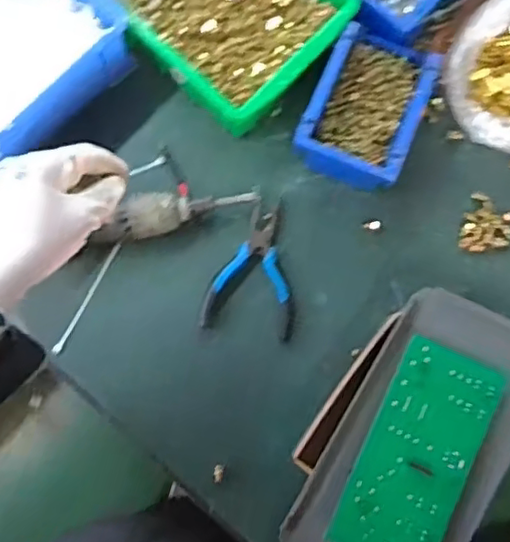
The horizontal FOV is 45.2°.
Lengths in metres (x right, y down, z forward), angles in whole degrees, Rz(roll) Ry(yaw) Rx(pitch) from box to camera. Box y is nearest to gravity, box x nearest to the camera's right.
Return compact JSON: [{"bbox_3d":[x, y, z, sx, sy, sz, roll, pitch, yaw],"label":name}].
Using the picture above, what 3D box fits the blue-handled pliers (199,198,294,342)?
[{"bbox_3d":[0.001,-0.005,0.620,0.090,0.015,0.135,10,79,1],"label":"blue-handled pliers"}]

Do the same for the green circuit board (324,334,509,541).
[{"bbox_3d":[0.144,0.162,0.536,0.093,0.009,0.195,26,80,4],"label":"green circuit board"}]

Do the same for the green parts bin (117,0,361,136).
[{"bbox_3d":[-0.036,-0.281,0.647,0.264,0.070,0.188,44,81,7],"label":"green parts bin"}]

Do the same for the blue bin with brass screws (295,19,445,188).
[{"bbox_3d":[0.112,-0.163,0.624,0.103,0.073,0.160,23,79,3],"label":"blue bin with brass screws"}]

